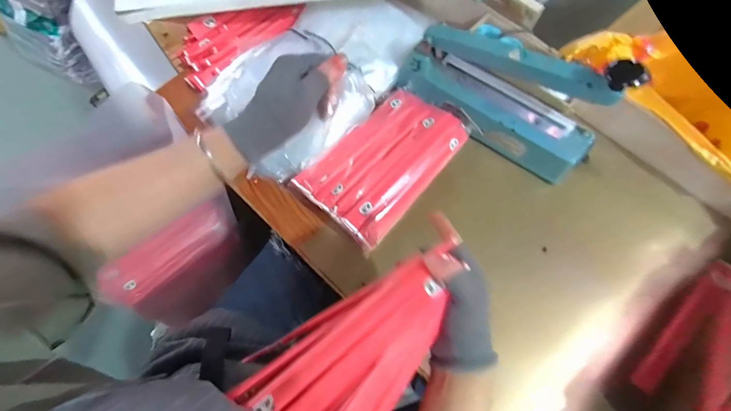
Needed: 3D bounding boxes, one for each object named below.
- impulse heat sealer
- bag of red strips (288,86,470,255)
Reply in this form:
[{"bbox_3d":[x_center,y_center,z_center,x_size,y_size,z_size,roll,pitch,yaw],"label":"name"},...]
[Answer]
[{"bbox_3d":[0.197,-0.167,0.496,0.300,0.178,0.071,33,73,9],"label":"impulse heat sealer"},{"bbox_3d":[0.041,-0.080,0.522,0.147,0.028,0.269,42,74,11],"label":"bag of red strips"}]

